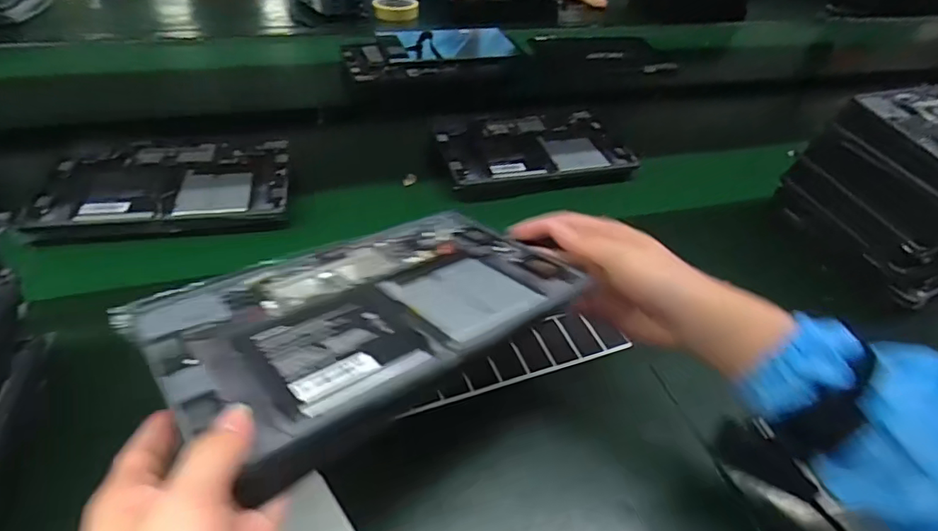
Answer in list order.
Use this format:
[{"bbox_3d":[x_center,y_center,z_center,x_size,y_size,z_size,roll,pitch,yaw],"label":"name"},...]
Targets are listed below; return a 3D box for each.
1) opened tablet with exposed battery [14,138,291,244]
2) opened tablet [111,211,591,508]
[{"bbox_3d":[-0.335,-0.091,0.589,0.250,0.020,0.156,-5,44,-11],"label":"opened tablet with exposed battery"},{"bbox_3d":[-0.063,0.024,0.343,0.252,0.011,0.180,-25,37,-37],"label":"opened tablet"}]

